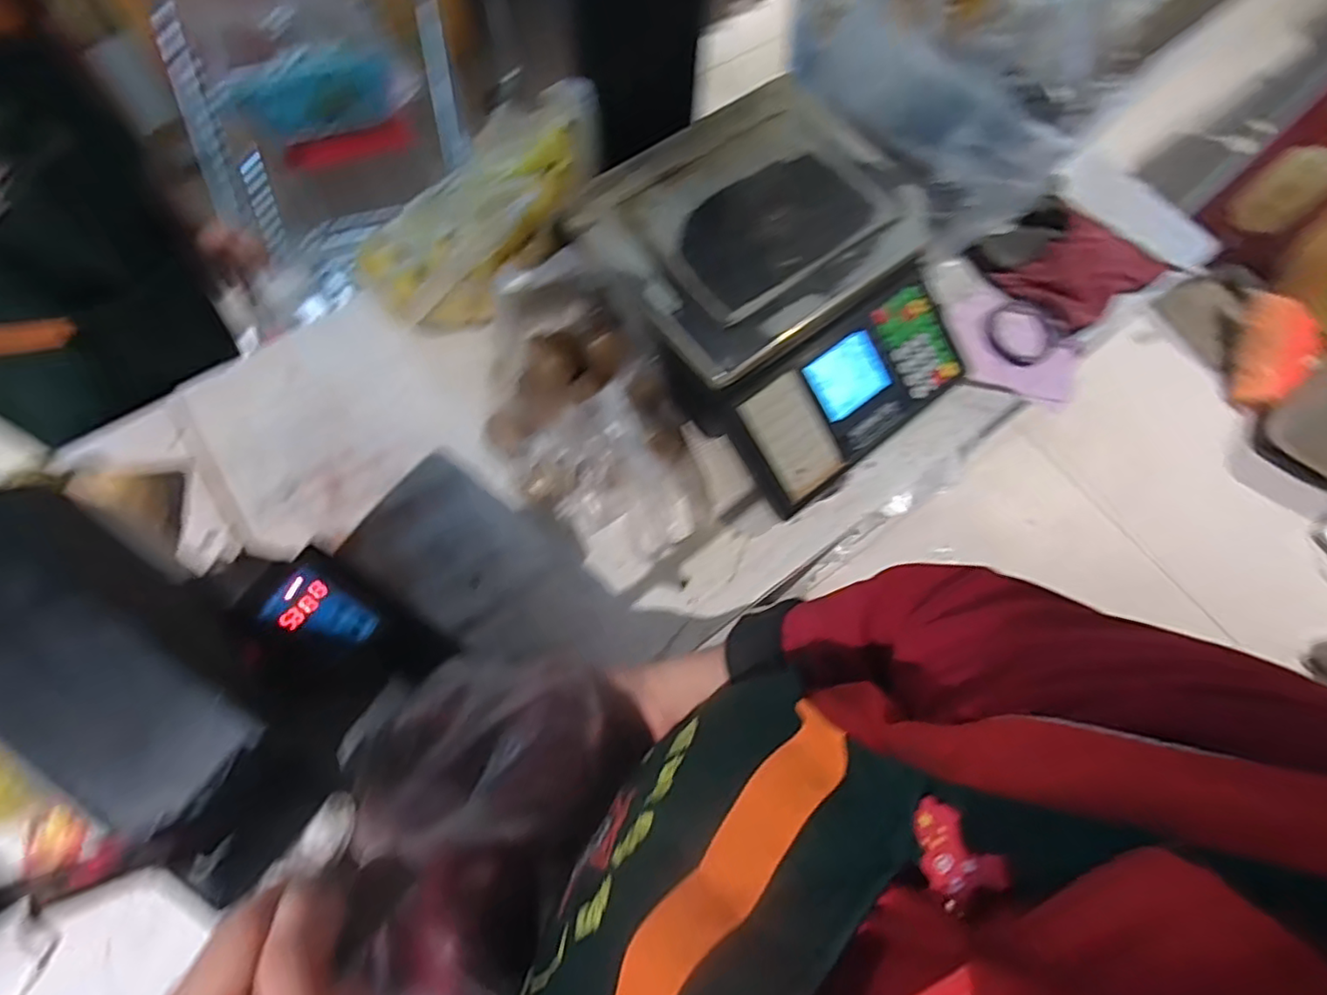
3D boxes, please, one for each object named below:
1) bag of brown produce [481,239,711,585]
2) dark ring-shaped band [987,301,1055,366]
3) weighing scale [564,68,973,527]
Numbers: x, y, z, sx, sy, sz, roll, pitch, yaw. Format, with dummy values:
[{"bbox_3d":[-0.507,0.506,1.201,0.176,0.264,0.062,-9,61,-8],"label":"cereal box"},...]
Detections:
[{"bbox_3d":[-0.082,-0.073,0.695,0.190,0.151,0.305,-29,74,-12],"label":"bag of brown produce"},{"bbox_3d":[0.481,-0.222,0.829,0.093,0.015,0.086,1,70,-2],"label":"dark ring-shaped band"},{"bbox_3d":[0.136,-0.235,0.726,0.345,0.137,0.409,-34,75,-13],"label":"weighing scale"}]

